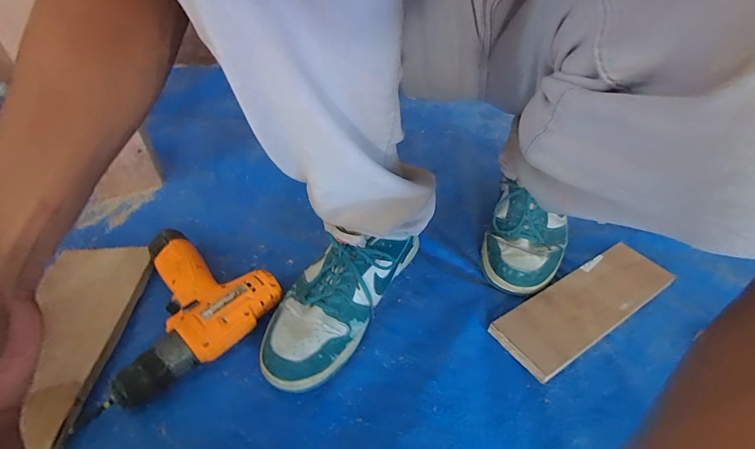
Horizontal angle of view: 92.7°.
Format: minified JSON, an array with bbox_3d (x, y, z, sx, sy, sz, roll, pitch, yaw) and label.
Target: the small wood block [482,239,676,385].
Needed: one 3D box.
[{"bbox_3d":[0.257,0.095,0.444,0.251,0.021,0.076,-23,46,-23],"label":"small wood block"}]

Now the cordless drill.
[{"bbox_3d":[-0.250,0.102,0.422,0.185,0.051,0.201,28,49,28],"label":"cordless drill"}]

